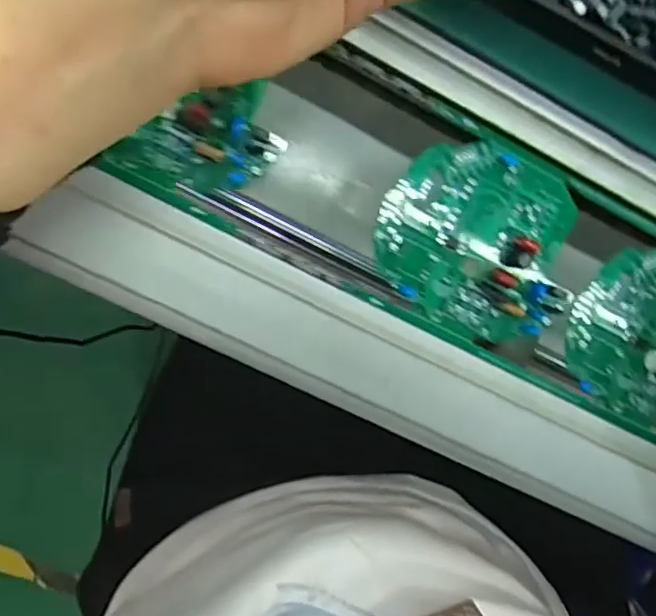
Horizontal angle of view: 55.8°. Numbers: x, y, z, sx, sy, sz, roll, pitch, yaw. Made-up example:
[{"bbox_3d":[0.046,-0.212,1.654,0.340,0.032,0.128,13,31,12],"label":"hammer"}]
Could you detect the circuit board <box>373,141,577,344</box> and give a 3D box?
[{"bbox_3d":[0.072,-0.030,0.283,0.093,0.009,0.081,28,94,-9],"label":"circuit board"}]

